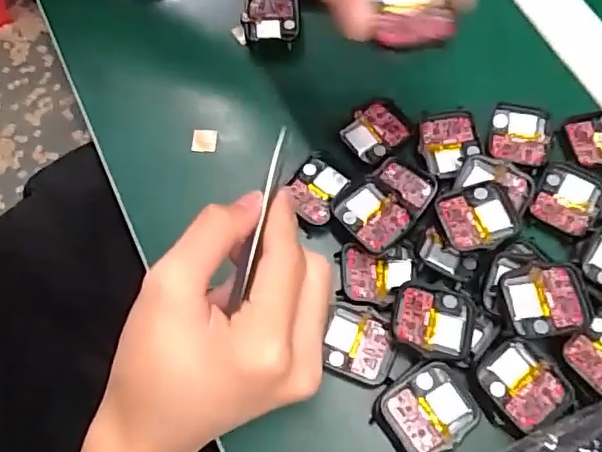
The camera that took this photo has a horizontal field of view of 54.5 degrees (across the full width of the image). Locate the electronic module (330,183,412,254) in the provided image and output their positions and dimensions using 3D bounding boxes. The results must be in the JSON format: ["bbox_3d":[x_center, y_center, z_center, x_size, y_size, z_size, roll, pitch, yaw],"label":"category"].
[{"bbox_3d":[0.041,-0.006,0.333,0.034,0.004,0.040,-39,72,-14],"label":"electronic module"}]

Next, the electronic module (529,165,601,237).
[{"bbox_3d":[0.155,-0.015,0.342,0.035,0.005,0.039,29,71,12],"label":"electronic module"}]

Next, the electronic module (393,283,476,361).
[{"bbox_3d":[0.070,0.051,0.309,0.042,0.009,0.038,9,68,4],"label":"electronic module"}]

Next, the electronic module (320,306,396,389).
[{"bbox_3d":[0.032,0.064,0.314,0.037,0.009,0.038,11,68,5],"label":"electronic module"}]

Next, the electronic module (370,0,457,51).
[{"bbox_3d":[0.046,-0.093,0.247,0.032,0.006,0.040,-6,68,-2],"label":"electronic module"}]

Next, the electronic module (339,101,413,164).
[{"bbox_3d":[0.047,-0.059,0.364,0.038,0.008,0.033,-35,71,-13],"label":"electronic module"}]

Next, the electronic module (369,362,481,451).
[{"bbox_3d":[0.064,0.093,0.295,0.047,0.009,0.040,-31,71,-12],"label":"electronic module"}]

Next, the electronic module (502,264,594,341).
[{"bbox_3d":[0.127,0.039,0.302,0.041,0.006,0.036,-9,68,-3],"label":"electronic module"}]

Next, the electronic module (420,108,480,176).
[{"bbox_3d":[0.090,-0.050,0.354,0.035,0.011,0.041,-3,68,-1],"label":"electronic module"}]

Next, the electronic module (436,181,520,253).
[{"bbox_3d":[0.101,-0.005,0.332,0.042,0.011,0.037,-16,68,-6],"label":"electronic module"}]

